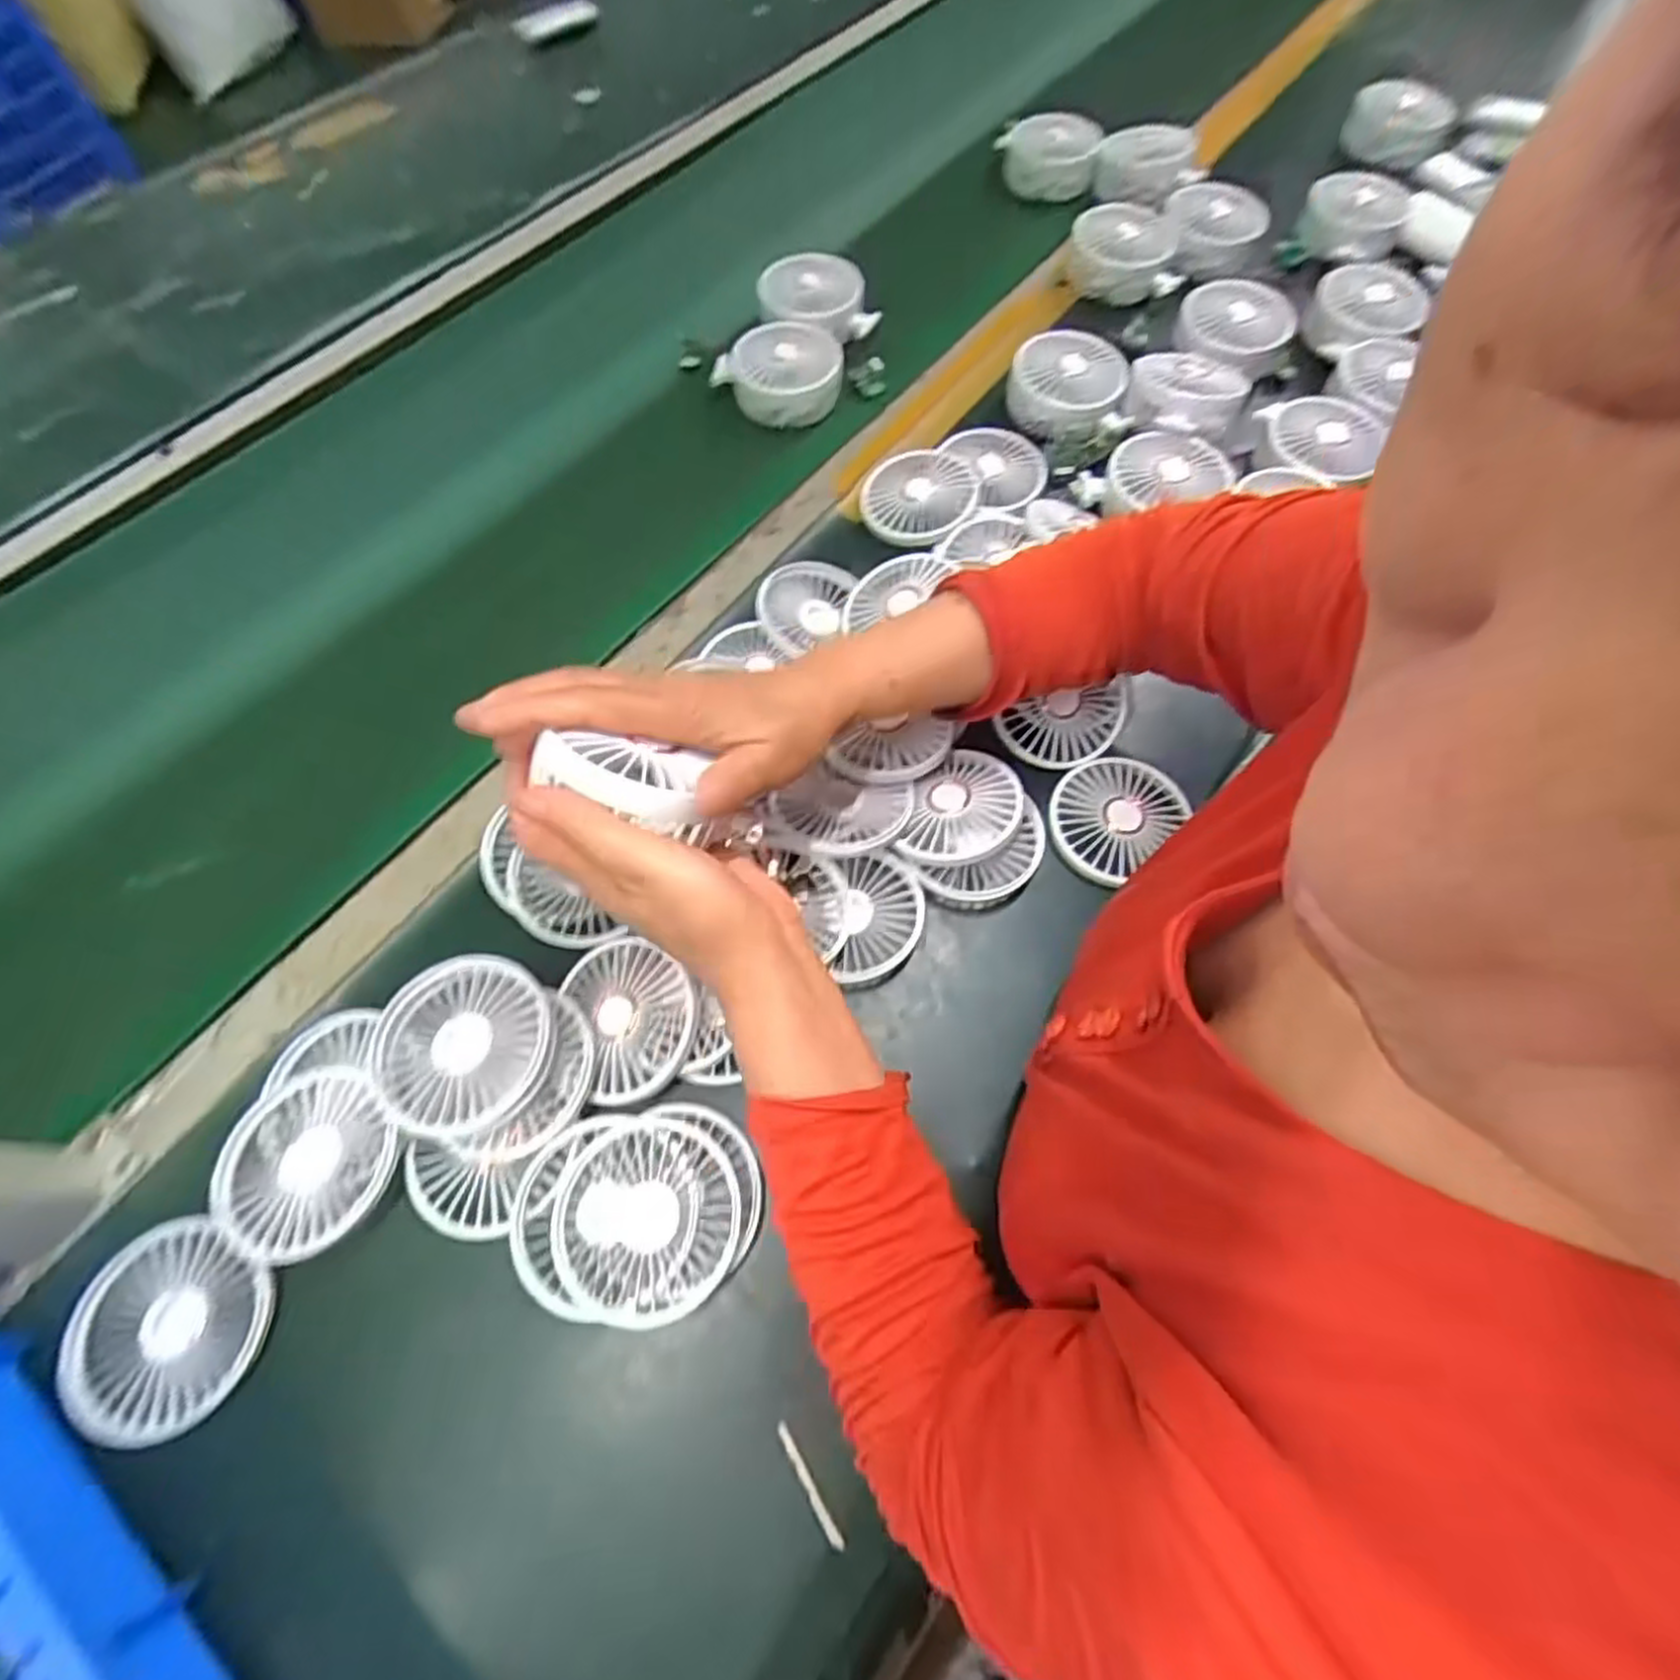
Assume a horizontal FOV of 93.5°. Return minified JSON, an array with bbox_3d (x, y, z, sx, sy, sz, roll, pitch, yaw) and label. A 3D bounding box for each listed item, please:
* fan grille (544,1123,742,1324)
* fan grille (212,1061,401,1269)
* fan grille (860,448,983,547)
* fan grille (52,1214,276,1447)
[{"bbox_3d":[-0.096,0.187,0.391,0.089,0.015,0.089,0,64,0],"label":"fan grille"},{"bbox_3d":[-0.270,0.162,0.399,0.084,0.023,0.089,0,64,0],"label":"fan grille"},{"bbox_3d":[0.062,-0.266,0.611,0.087,0.018,0.086,6,64,3],"label":"fan grille"},{"bbox_3d":[-0.326,0.235,0.378,0.086,0.014,0.092,0,64,0],"label":"fan grille"}]

